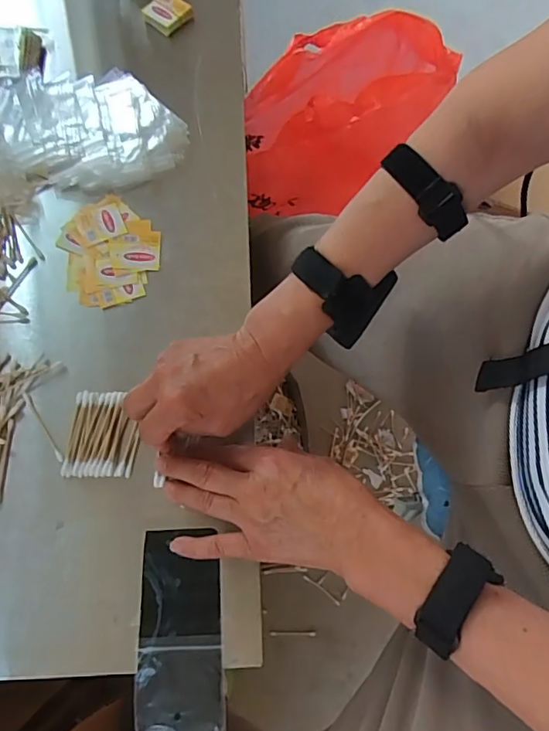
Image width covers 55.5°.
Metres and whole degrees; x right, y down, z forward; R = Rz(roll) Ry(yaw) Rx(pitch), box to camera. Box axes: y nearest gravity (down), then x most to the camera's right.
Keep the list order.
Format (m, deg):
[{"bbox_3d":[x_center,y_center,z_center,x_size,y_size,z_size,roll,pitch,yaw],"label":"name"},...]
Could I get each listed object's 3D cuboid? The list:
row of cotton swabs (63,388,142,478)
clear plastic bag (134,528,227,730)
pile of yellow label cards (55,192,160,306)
[{"bbox_3d":[-0.145,0.059,0.444,0.056,0.007,0.073,5,71,1],"label":"row of cotton swabs"},{"bbox_3d":[-0.071,0.215,0.396,0.064,0.011,0.171,-2,71,-2],"label":"clear plastic bag"},{"bbox_3d":[-0.159,-0.113,0.505,0.090,0.005,0.116,-18,72,-6],"label":"pile of yellow label cards"}]

